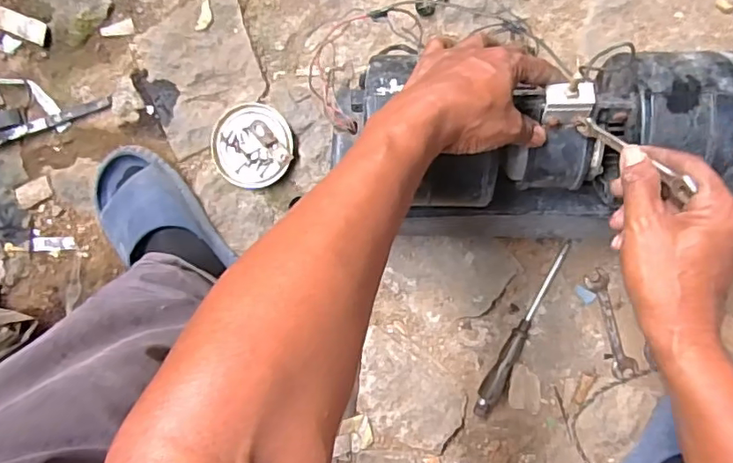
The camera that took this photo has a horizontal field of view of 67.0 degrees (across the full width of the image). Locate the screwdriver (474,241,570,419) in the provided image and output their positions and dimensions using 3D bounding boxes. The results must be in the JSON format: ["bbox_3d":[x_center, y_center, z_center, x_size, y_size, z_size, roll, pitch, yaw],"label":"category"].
[{"bbox_3d":[0.199,0.128,0.697,0.029,0.023,0.243,28,94,3],"label":"screwdriver"}]

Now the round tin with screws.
[{"bbox_3d":[-0.147,-0.110,0.710,0.103,0.015,0.105,0,92,5],"label":"round tin with screws"}]

